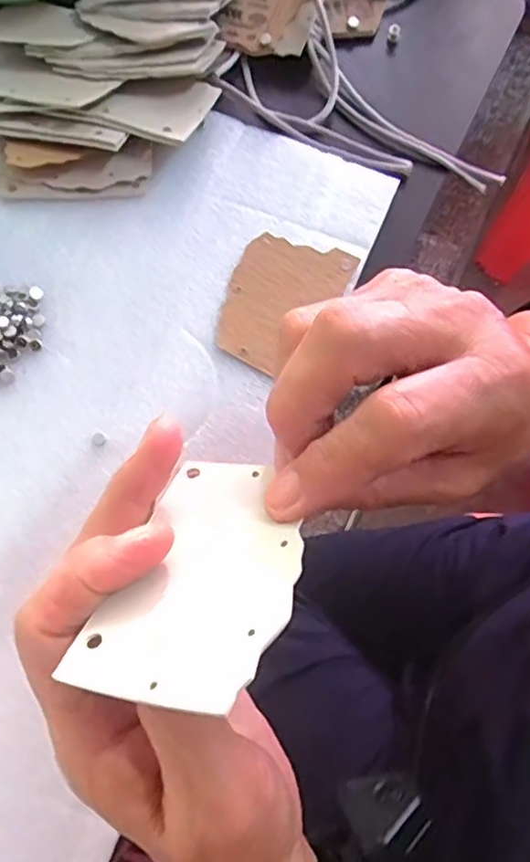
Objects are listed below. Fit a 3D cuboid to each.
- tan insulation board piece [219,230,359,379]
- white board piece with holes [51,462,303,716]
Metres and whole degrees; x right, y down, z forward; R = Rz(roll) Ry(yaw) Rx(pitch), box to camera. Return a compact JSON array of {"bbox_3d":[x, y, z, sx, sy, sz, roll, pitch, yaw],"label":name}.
[{"bbox_3d":[0.007,-0.069,0.311,0.053,0.004,0.077,27,76,7],"label":"tan insulation board piece"},{"bbox_3d":[-0.016,0.039,0.176,0.053,0.004,0.082,-1,38,23],"label":"white board piece with holes"}]

